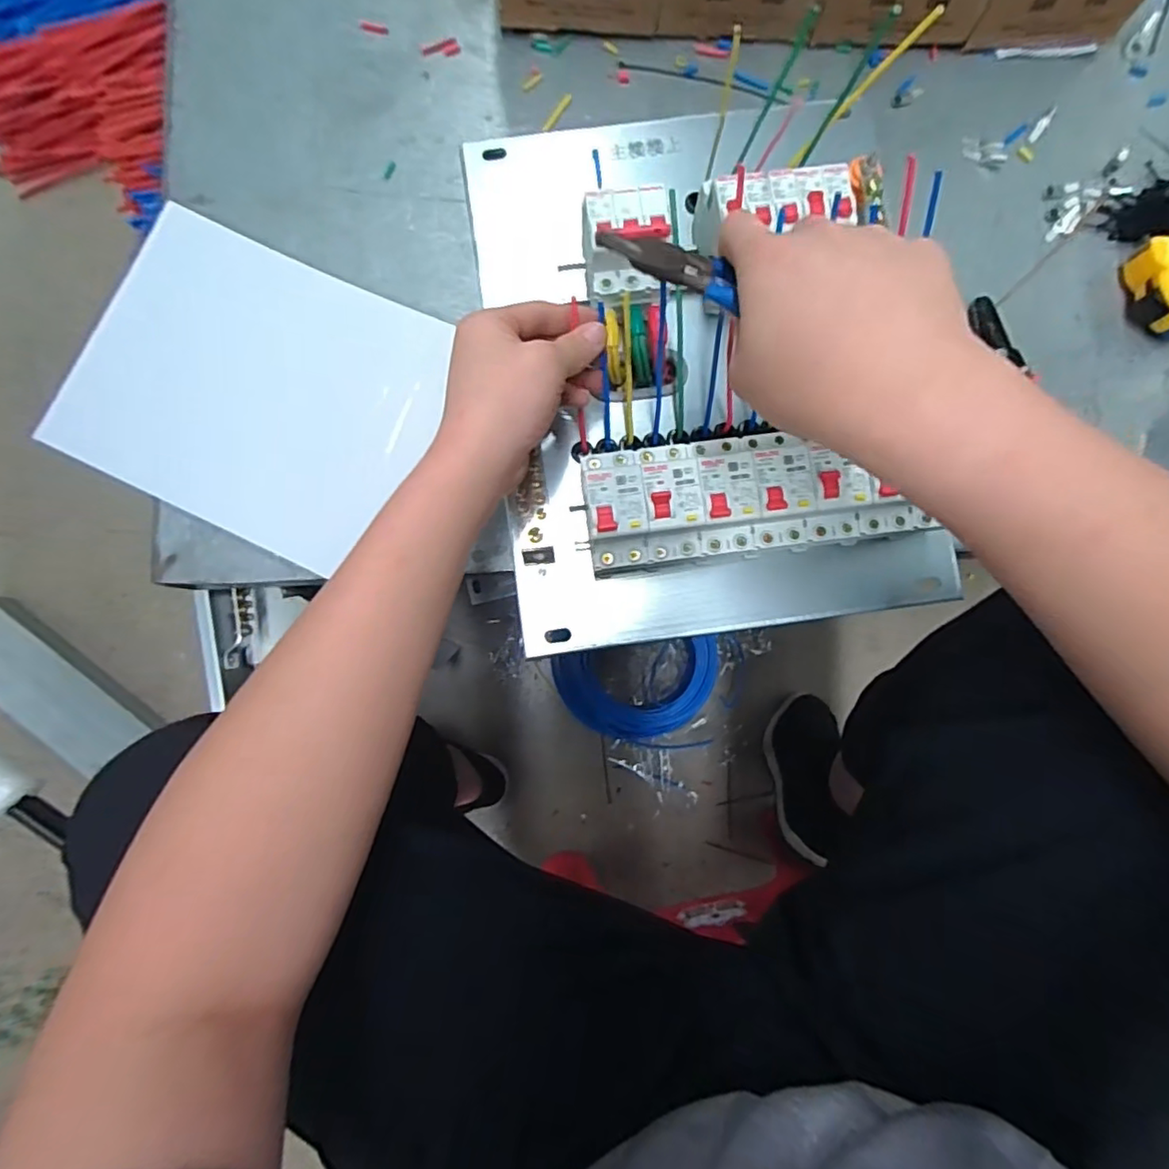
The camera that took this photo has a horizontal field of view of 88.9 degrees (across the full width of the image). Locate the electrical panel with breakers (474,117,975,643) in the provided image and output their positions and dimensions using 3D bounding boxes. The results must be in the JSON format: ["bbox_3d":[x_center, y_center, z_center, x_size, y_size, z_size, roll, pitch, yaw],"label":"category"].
[{"bbox_3d":[0.082,-0.171,0.434,0.301,0.096,0.405,-7,82,-4],"label":"electrical panel with breakers"}]

